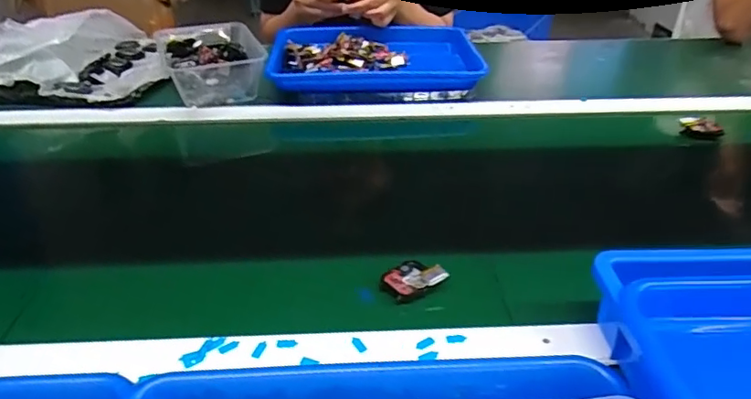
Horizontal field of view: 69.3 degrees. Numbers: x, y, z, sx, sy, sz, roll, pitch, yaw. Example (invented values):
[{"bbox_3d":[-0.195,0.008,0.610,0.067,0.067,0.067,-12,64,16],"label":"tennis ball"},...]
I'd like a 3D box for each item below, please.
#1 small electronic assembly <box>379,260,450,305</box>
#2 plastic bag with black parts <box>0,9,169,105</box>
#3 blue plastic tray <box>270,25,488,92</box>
[{"bbox_3d":[0.031,0.070,0.478,0.046,0.017,0.044,-24,42,-31],"label":"small electronic assembly"},{"bbox_3d":[-0.467,-0.237,0.865,0.256,0.088,0.275,-3,35,-5],"label":"plastic bag with black parts"},{"bbox_3d":[0.001,-0.234,0.891,0.331,0.041,0.229,0,35,-1],"label":"blue plastic tray"}]

